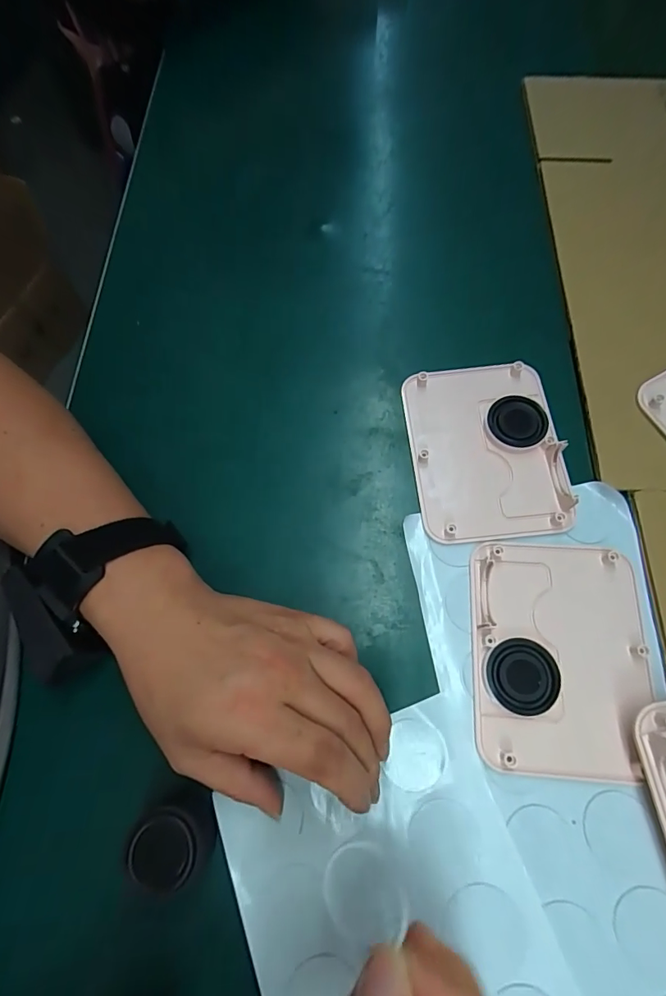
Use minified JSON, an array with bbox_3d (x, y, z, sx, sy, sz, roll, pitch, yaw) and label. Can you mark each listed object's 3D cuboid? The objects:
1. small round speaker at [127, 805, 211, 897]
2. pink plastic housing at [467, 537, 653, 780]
[{"bbox_3d":[-0.080,0.174,0.231,0.035,0.023,0.036,41,76,14],"label":"small round speaker"},{"bbox_3d":[0.129,0.089,0.261,0.094,0.010,0.124,3,71,2],"label":"pink plastic housing"}]

